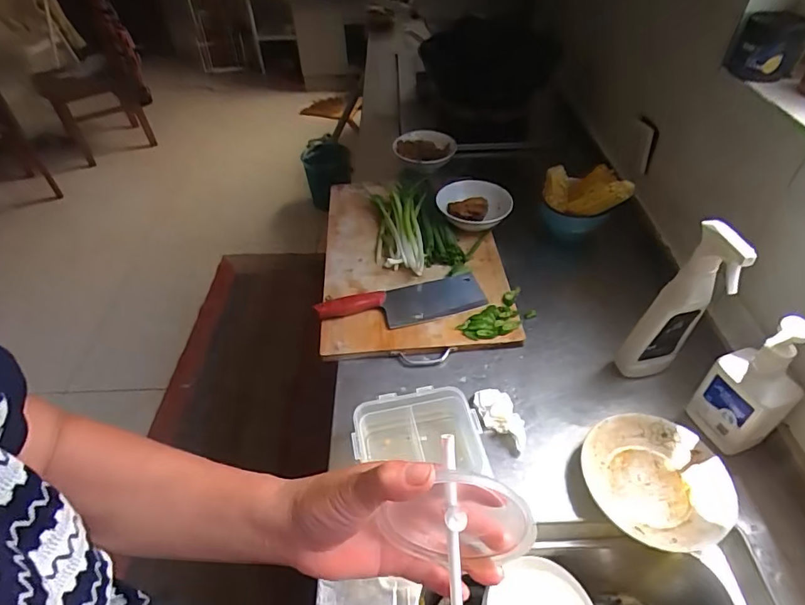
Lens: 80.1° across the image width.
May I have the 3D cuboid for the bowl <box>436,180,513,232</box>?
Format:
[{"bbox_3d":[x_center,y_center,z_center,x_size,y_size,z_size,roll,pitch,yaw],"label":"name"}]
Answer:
[{"bbox_3d":[0.139,-0.188,0.960,0.141,0.062,0.128,-6,45,-3],"label":"bowl"}]

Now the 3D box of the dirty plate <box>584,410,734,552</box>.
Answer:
[{"bbox_3d":[0.318,0.222,0.602,0.159,0.034,0.163,-1,45,1],"label":"dirty plate"}]

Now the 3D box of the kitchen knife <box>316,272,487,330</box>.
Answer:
[{"bbox_3d":[0.002,0.003,0.812,0.275,0.027,0.089,-15,46,-12],"label":"kitchen knife"}]

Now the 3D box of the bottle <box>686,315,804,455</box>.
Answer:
[{"bbox_3d":[0.430,0.099,0.585,0.059,0.196,0.081,-8,45,-5],"label":"bottle"}]

